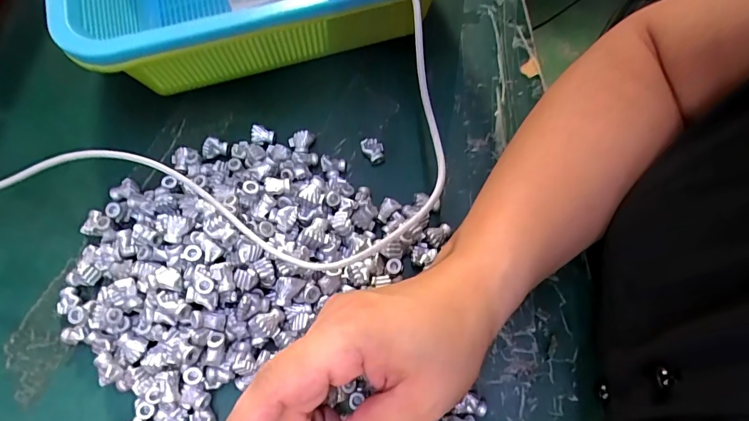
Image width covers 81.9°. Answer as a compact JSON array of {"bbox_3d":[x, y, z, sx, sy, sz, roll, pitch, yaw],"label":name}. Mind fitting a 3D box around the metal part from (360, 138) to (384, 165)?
[{"bbox_3d":[-0.001,-0.042,0.309,0.015,0.014,0.016,-15,69,-5],"label":"metal part"}]

